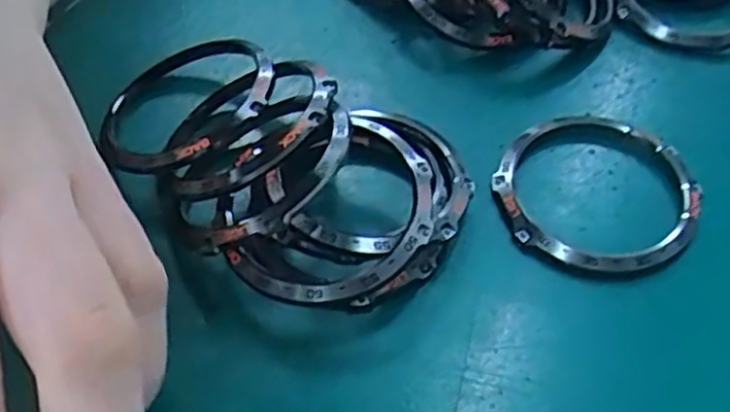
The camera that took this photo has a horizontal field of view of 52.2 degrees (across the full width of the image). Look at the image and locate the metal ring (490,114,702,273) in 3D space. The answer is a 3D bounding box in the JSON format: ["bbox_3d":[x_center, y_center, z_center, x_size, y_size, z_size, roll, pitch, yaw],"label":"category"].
[{"bbox_3d":[0.057,-0.005,0.180,0.046,0.007,0.048,0,53,-1],"label":"metal ring"}]

